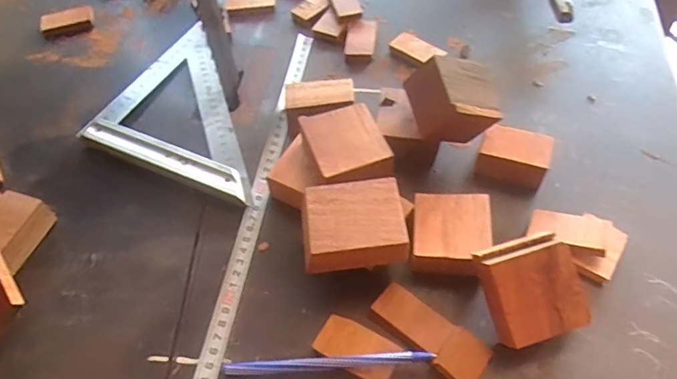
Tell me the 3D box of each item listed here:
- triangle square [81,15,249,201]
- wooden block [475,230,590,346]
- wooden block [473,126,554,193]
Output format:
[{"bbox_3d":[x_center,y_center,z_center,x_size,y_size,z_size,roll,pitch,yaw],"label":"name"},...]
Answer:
[{"bbox_3d":[-0.167,-0.068,0.483,0.124,0.015,0.239,-18,56,-9],"label":"triangle square"},{"bbox_3d":[0.125,0.065,0.341,0.061,0.022,0.063,-15,84,-6],"label":"wooden block"},{"bbox_3d":[0.143,-0.026,0.426,0.053,0.031,0.040,15,57,13],"label":"wooden block"}]

